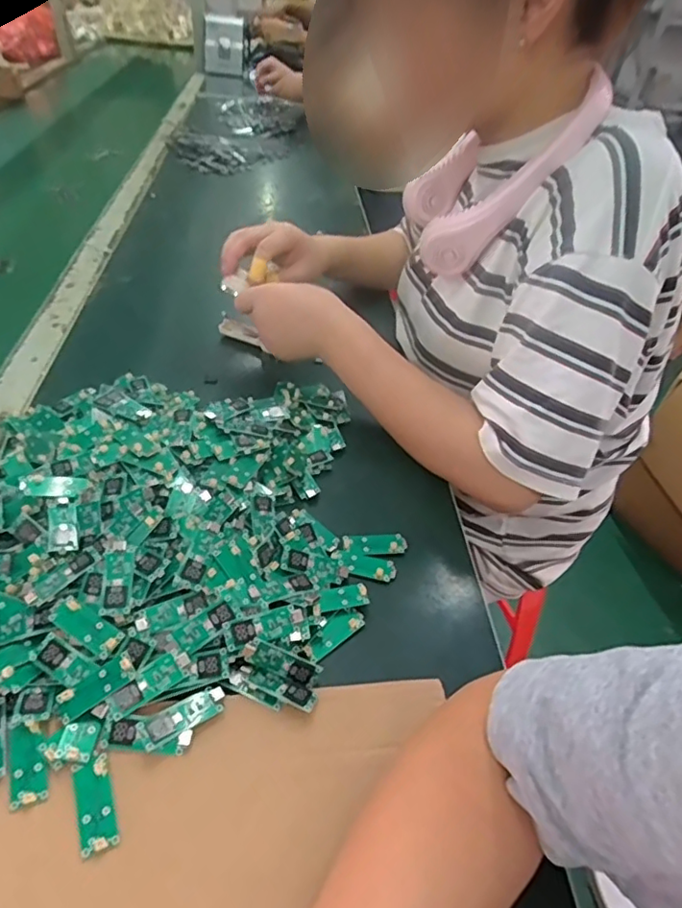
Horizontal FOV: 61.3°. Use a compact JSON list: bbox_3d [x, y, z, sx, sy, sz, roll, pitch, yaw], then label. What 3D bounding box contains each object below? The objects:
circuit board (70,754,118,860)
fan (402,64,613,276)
[{"bbox_3d":[-0.134,0.189,0.311,0.019,0.004,0.047,-14,45,-23],"label":"circuit board"},{"bbox_3d":[0.140,-0.269,0.556,0.052,0.220,0.142,25,55,-29],"label":"fan"}]

